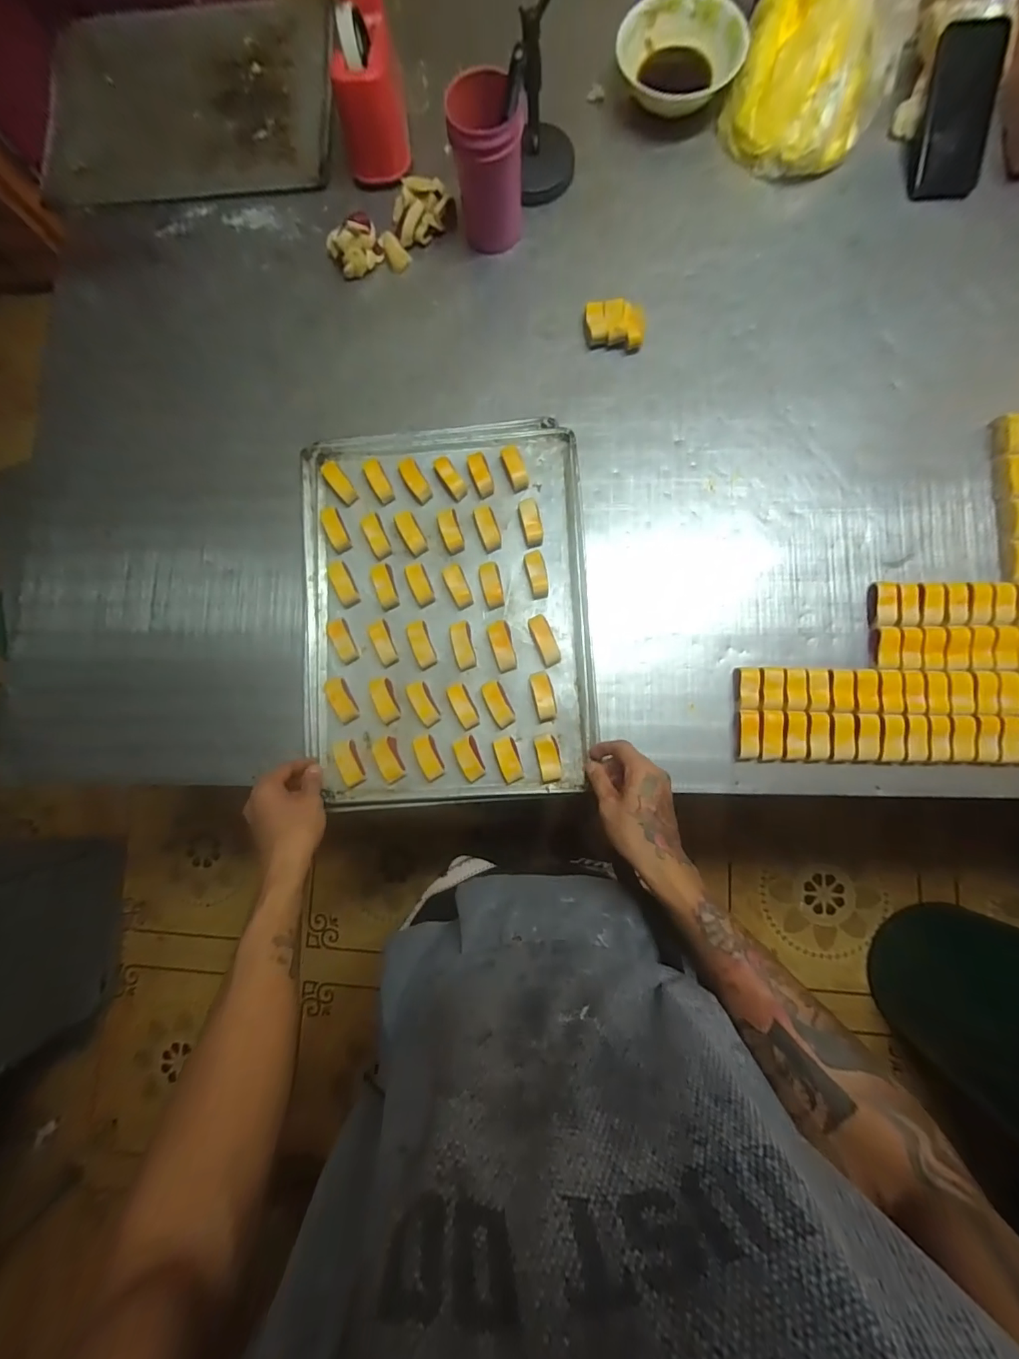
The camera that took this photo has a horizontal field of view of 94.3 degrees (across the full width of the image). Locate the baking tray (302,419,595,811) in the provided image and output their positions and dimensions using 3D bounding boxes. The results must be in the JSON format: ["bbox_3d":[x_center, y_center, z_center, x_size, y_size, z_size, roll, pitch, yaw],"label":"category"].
[{"bbox_3d":[-0.086,-0.091,0.586,0.355,0.036,0.472,-4,85,5],"label":"baking tray"}]

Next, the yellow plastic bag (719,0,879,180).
[{"bbox_3d":[0.393,-0.797,0.614,0.185,0.092,0.199,21,87,6],"label":"yellow plastic bag"}]

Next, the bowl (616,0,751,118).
[{"bbox_3d":[0.231,-0.860,0.652,0.168,0.051,0.142,-20,84,3],"label":"bowl"}]

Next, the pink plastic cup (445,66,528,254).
[{"bbox_3d":[-0.027,-0.647,0.600,0.092,0.151,0.077,4,86,5],"label":"pink plastic cup"}]

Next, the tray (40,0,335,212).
[{"bbox_3d":[-0.485,-0.883,0.720,0.441,0.029,0.331,-4,85,5],"label":"tray"}]

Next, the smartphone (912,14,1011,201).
[{"bbox_3d":[0.581,-0.727,0.607,0.086,0.015,0.171,-3,110,-2],"label":"smartphone"}]

